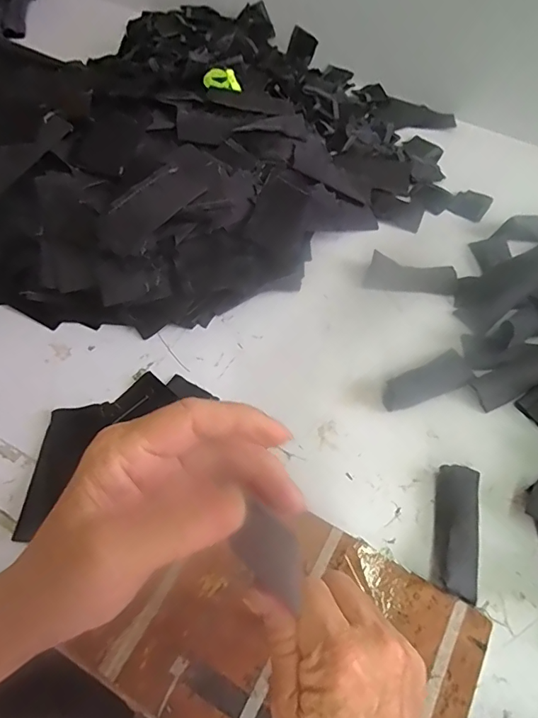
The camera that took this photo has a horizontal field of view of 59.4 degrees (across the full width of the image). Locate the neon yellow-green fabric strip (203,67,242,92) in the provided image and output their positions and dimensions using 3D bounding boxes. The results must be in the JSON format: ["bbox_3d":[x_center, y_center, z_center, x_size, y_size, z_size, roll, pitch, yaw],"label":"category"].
[{"bbox_3d":[-0.067,-0.397,0.667,0.050,0.021,0.034,-6,58,-7],"label":"neon yellow-green fabric strip"}]

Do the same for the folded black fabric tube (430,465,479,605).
[{"bbox_3d":[0.161,0.144,0.401,0.034,0.025,0.105,13,58,5],"label":"folded black fabric tube"}]

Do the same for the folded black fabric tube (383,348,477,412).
[{"bbox_3d":[0.162,0.024,0.484,0.101,0.010,0.040,-23,62,-16],"label":"folded black fabric tube"}]

